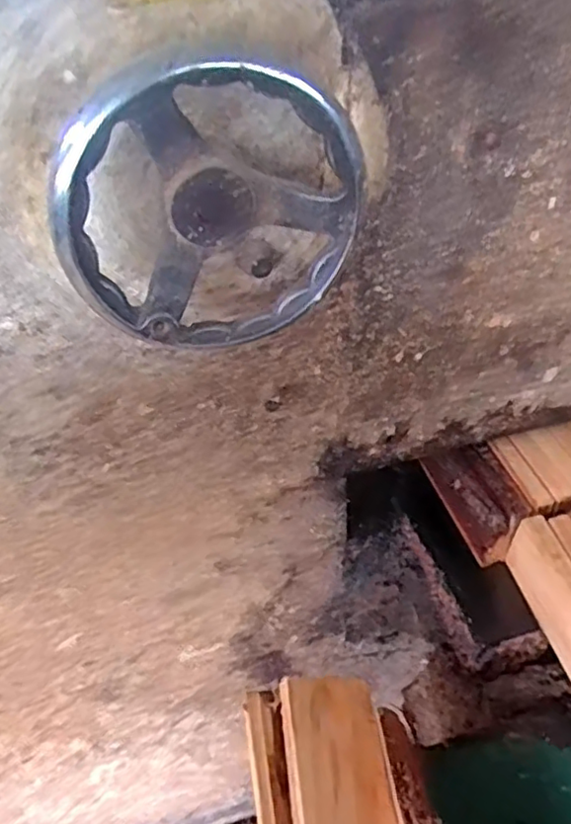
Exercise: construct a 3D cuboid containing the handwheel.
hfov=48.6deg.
[{"bbox_3d":[-0.043,-0.112,0.354,0.159,0.161,0.063,-15,44,-10],"label":"handwheel"}]

